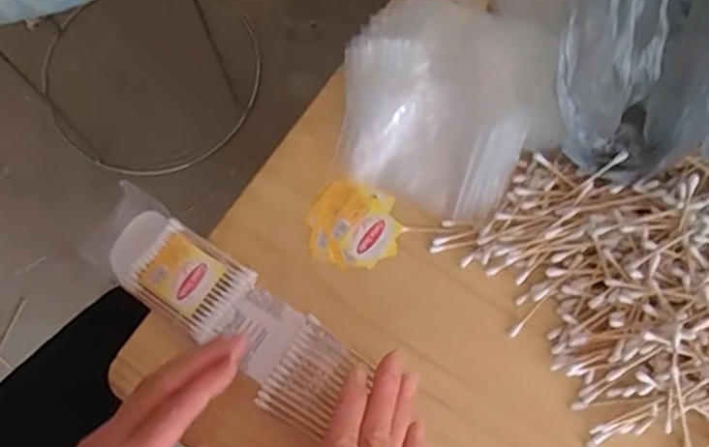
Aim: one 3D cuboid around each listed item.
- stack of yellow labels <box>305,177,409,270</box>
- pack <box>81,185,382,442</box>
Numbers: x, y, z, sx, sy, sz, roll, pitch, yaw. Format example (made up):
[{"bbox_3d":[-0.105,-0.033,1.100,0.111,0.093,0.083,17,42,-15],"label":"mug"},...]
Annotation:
[{"bbox_3d":[0.000,0.002,0.459,0.064,0.008,0.058,16,75,4],"label":"stack of yellow labels"},{"bbox_3d":[-0.091,0.054,0.431,0.199,0.017,0.060,37,77,6],"label":"pack"}]

